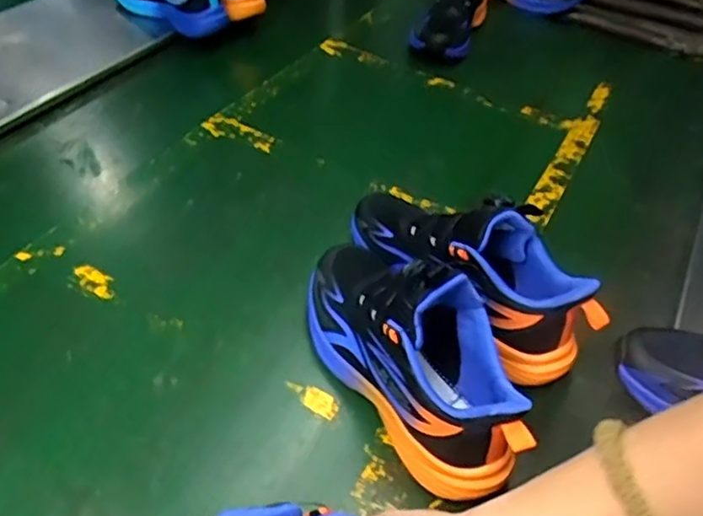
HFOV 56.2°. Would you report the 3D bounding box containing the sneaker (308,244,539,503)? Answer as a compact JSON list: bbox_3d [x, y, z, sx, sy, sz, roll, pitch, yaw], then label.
[{"bbox_3d":[0.043,0.064,0.537,0.103,0.143,0.267,-12,46,-19],"label":"sneaker"}]

